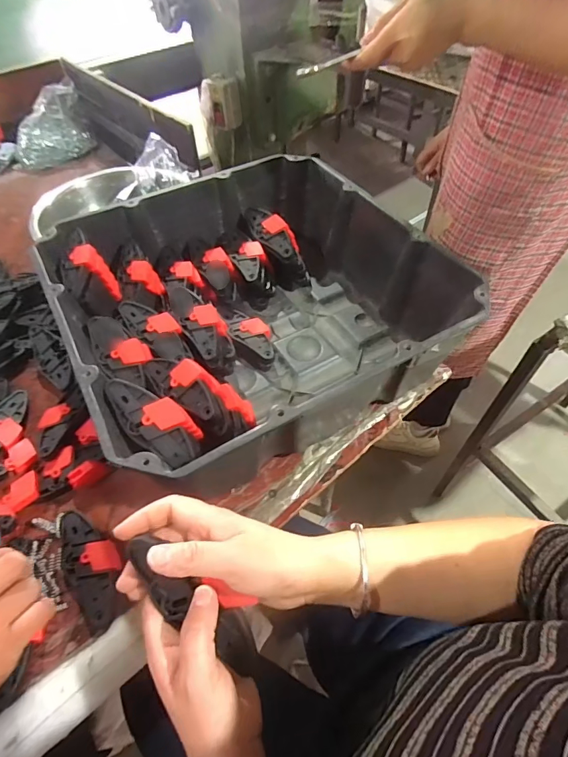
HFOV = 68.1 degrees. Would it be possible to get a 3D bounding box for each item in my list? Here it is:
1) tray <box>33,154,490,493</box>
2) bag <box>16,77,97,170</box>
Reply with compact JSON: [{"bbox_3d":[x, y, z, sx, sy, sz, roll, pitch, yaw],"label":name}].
[{"bbox_3d":[-0.049,-0.098,0.571,0.438,0.154,0.441,-24,56,-19],"label":"tray"},{"bbox_3d":[-0.535,-0.572,0.959,0.178,0.119,0.111,-24,56,-19],"label":"bag"}]

